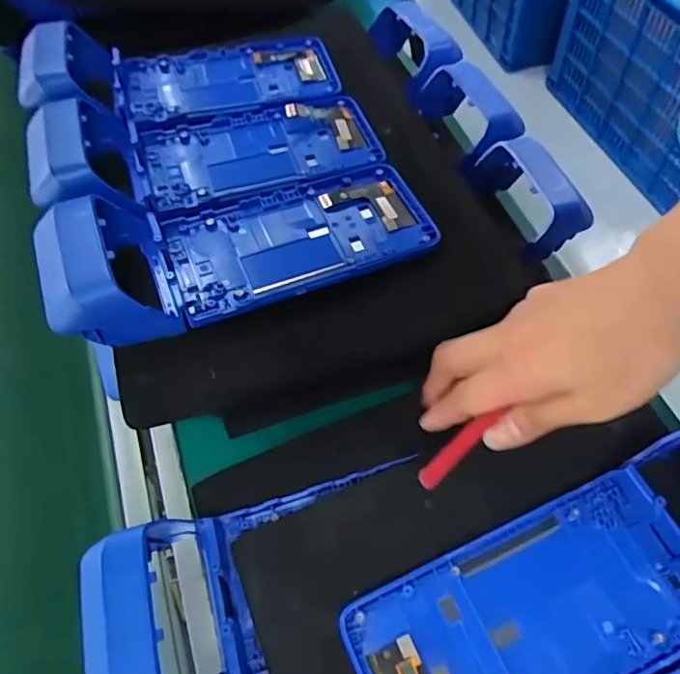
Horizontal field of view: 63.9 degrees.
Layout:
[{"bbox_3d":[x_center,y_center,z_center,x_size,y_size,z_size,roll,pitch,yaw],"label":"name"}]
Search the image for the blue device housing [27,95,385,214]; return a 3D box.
[{"bbox_3d":[-0.084,-0.130,0.374,0.227,0.044,0.092,-13,62,-21],"label":"blue device housing"}]

